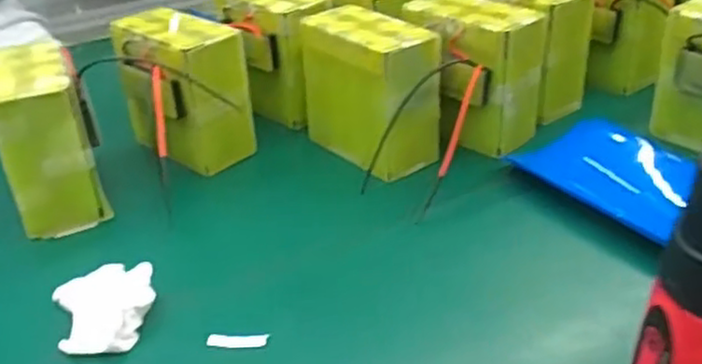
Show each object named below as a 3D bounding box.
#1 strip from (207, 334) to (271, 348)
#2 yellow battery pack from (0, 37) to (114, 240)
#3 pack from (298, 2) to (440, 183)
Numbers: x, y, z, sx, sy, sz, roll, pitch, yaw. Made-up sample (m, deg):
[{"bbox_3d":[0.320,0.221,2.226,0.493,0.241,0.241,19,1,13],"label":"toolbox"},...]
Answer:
[{"bbox_3d":[-0.088,0.124,0.557,0.047,0.004,0.014,-2,40,2],"label":"strip"},{"bbox_3d":[-0.302,-0.040,0.713,0.085,0.158,0.133,-16,34,-20],"label":"yellow battery pack"},{"bbox_3d":[0.020,-0.100,0.771,0.077,0.142,0.147,-23,37,-30],"label":"pack"}]

